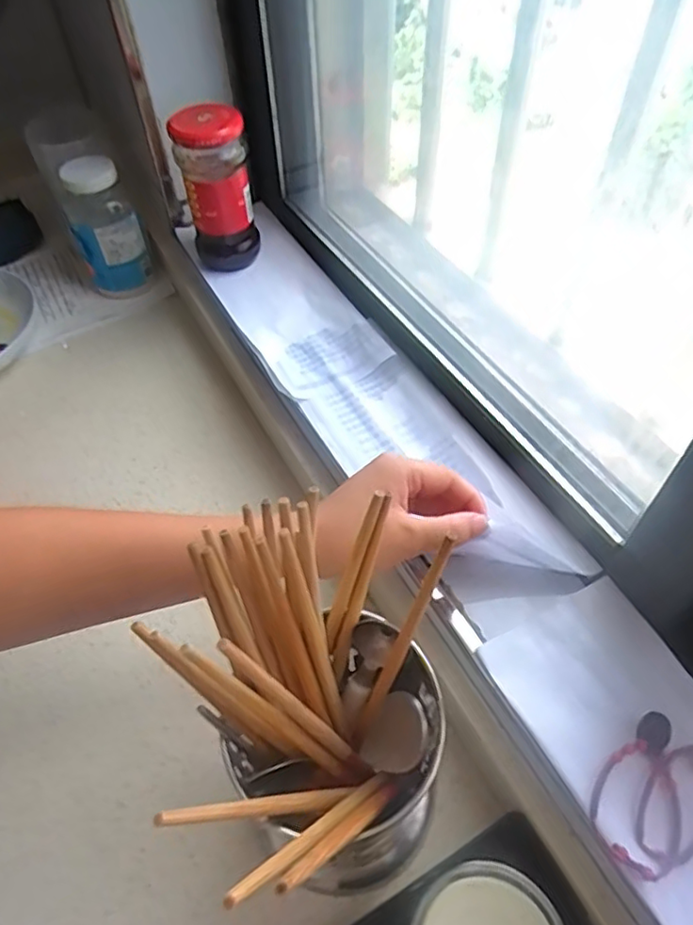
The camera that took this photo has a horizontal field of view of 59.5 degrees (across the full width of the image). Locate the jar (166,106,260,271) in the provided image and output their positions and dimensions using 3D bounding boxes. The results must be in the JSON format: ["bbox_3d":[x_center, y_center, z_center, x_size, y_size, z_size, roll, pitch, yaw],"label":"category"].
[{"bbox_3d":[-0.124,-0.259,0.583,0.066,0.149,0.064,-11,54,-6],"label":"jar"}]

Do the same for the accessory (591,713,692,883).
[{"bbox_3d":[0.164,0.171,0.314,0.085,0.008,0.054,-38,61,-24],"label":"accessory"}]

